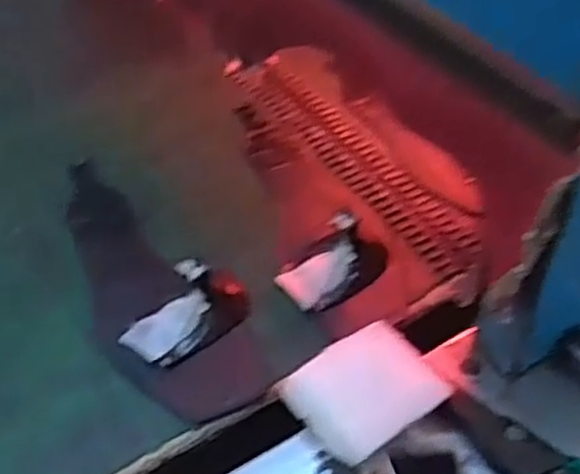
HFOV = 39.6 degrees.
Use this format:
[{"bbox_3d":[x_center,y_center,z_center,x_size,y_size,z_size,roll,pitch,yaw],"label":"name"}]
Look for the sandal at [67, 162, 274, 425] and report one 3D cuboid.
[{"bbox_3d":[-0.090,0.012,0.522,0.089,0.045,0.226,-18,50,-18],"label":"sandal"}]

